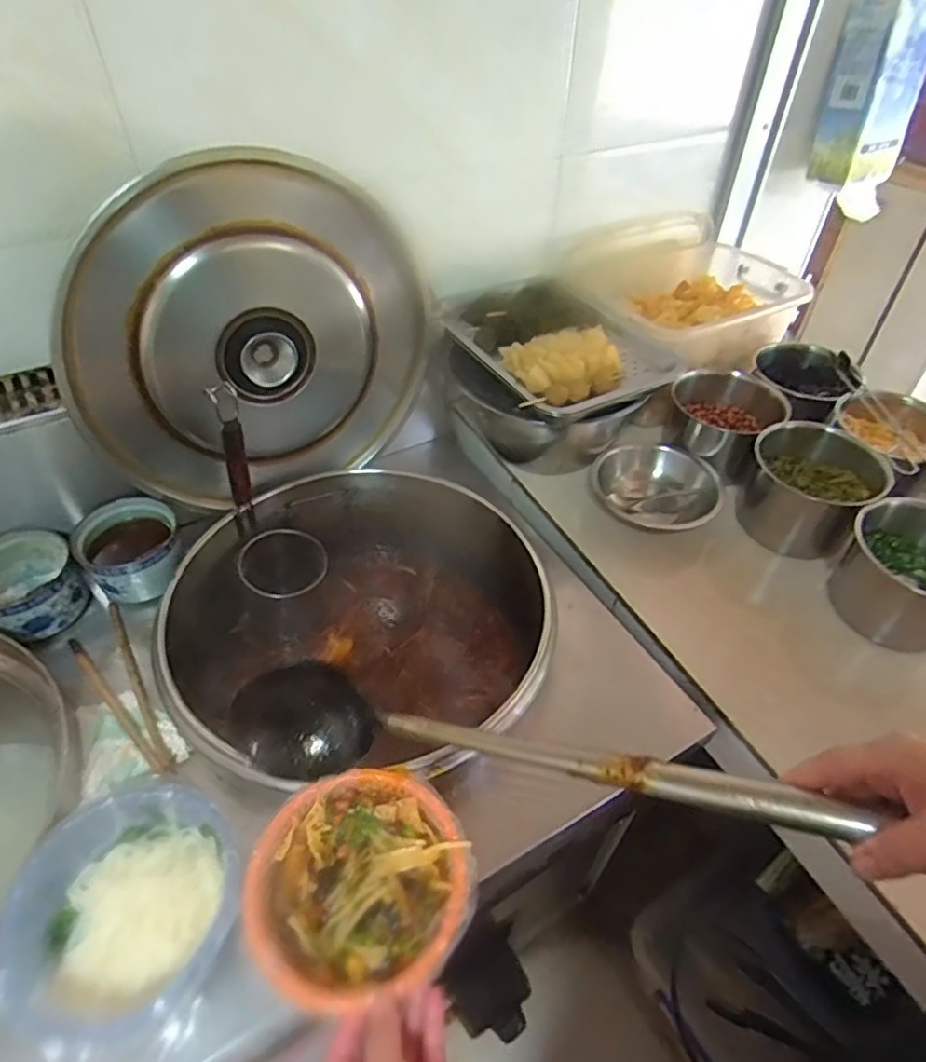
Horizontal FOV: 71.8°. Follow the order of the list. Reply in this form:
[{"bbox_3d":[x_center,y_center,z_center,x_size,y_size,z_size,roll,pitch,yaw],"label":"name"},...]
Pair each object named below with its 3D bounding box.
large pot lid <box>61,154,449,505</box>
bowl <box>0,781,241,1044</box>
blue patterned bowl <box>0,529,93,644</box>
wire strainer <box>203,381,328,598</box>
[{"bbox_3d":[-0.249,-0.225,0.799,0.440,0.419,0.111,-21,39,-21],"label":"large pot lid"},{"bbox_3d":[-0.281,0.320,0.544,0.185,0.071,0.176,-5,46,-7],"label":"bowl"},{"bbox_3d":[-0.527,0.067,0.773,0.117,0.068,0.131,-31,54,-28],"label":"blue patterned bowl"},{"bbox_3d":[-0.273,-0.045,0.814,0.085,0.275,0.109,14,42,44],"label":"wire strainer"}]

